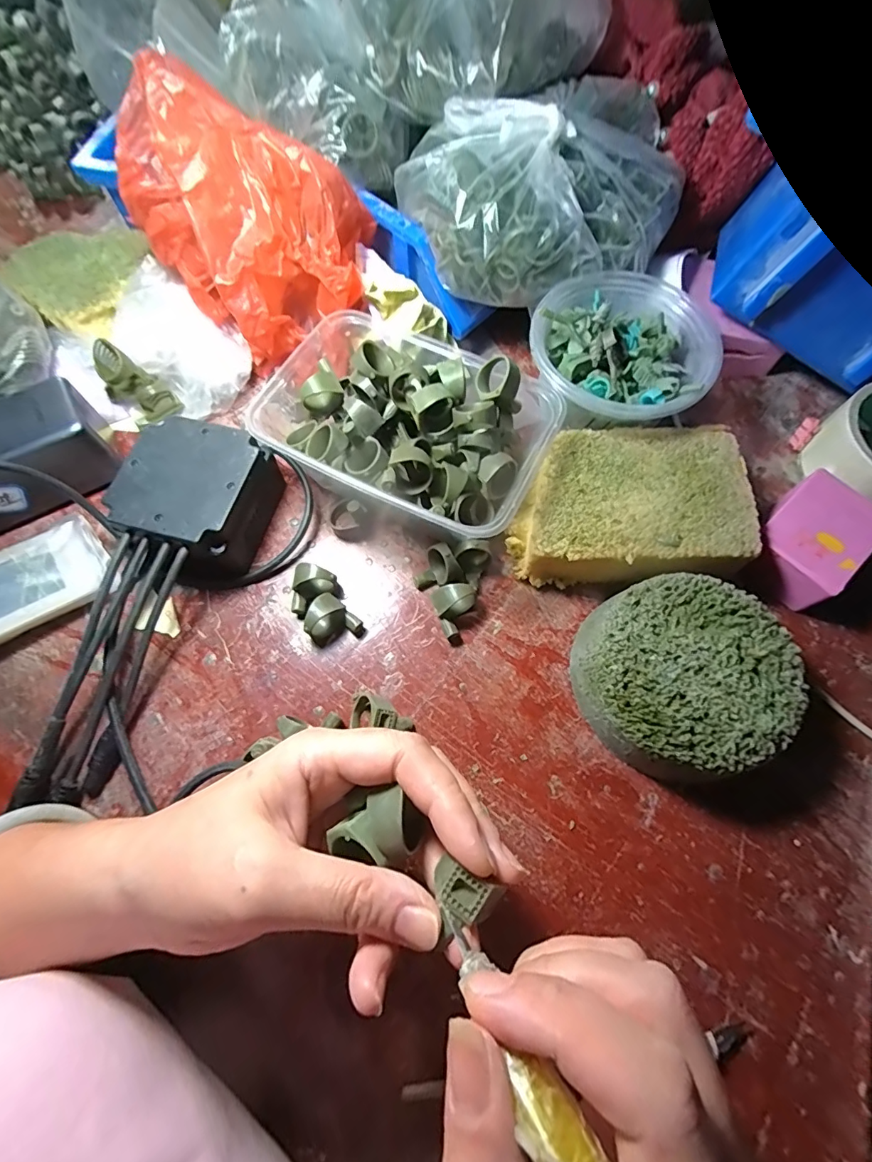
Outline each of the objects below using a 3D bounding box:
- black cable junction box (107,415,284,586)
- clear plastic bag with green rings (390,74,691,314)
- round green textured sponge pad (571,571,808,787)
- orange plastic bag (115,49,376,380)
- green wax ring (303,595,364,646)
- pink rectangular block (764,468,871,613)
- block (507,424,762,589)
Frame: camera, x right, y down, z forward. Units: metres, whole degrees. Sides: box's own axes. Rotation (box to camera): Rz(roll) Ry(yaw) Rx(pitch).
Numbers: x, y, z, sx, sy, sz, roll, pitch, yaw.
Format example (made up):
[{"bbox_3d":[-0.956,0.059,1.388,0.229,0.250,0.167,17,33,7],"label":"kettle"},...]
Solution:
[{"bbox_3d":[-0.144,-0.046,0.293,0.081,0.051,0.092,7,69,4],"label":"black cable junction box"},{"bbox_3d":[0.073,-0.260,0.304,0.176,0.068,0.124,-26,70,-8],"label":"clear plastic bag with green rings"},{"bbox_3d":[0.132,0.051,0.256,0.102,0.044,0.099,-1,68,1],"label":"round green textured sponge pad"},{"bbox_3d":[-0.111,-0.228,0.303,0.118,0.118,0.131,-38,72,-12],"label":"orange plastic bag"},{"bbox_3d":[-0.062,0.025,0.279,0.025,0.025,0.026,-1,68,1],"label":"green wax ring"},{"bbox_3d":[0.228,-0.024,0.291,0.080,0.035,0.054,-42,73,-14],"label":"pink rectangular block"},{"bbox_3d":[0.115,-0.043,0.294,0.131,0.043,0.093,2,69,2],"label":"block"}]

